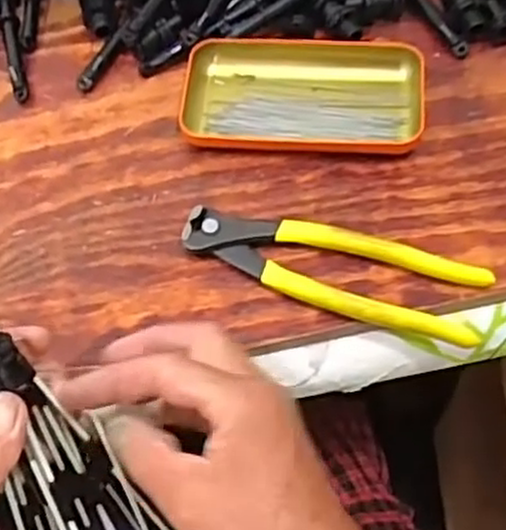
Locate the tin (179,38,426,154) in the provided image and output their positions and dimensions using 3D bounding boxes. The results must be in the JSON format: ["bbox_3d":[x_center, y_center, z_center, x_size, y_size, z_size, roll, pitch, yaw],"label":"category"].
[{"bbox_3d":[0.030,-0.106,0.464,0.141,0.020,0.079,2,61,5],"label":"tin"}]

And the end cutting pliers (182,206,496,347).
[{"bbox_3d":[0.043,0.001,0.412,0.164,0.017,0.049,17,64,13],"label":"end cutting pliers"}]

